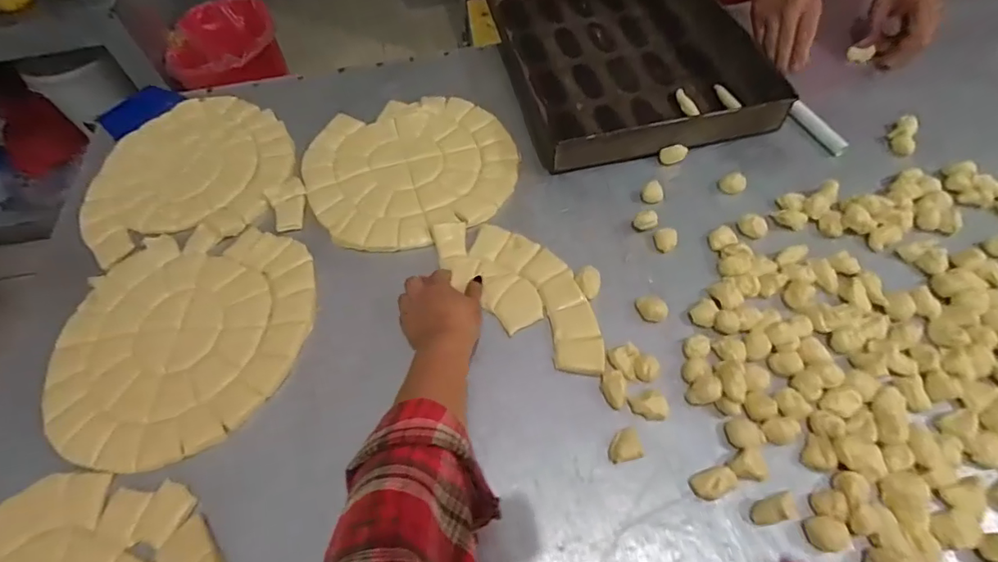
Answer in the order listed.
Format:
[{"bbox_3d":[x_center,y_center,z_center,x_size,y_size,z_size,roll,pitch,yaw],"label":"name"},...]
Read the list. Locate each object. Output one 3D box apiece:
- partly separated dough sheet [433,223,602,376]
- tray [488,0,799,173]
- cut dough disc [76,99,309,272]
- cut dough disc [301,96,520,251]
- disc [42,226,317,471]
[{"bbox_3d":[0.029,0.004,0.626,0.106,0.009,0.271,-40,65,-20],"label":"partly separated dough sheet"},{"bbox_3d":[0.191,-0.430,0.858,0.368,0.051,0.605,-11,58,-3],"label":"tray"},{"bbox_3d":[-0.463,-0.169,0.766,0.305,0.009,0.319,-2,57,3],"label":"cut dough disc"},{"bbox_3d":[-0.131,-0.173,0.744,0.291,0.013,0.290,-2,57,3],"label":"cut dough disc"},{"bbox_3d":[-0.379,0.065,0.615,0.297,0.013,0.294,-11,57,-3],"label":"disc"}]

